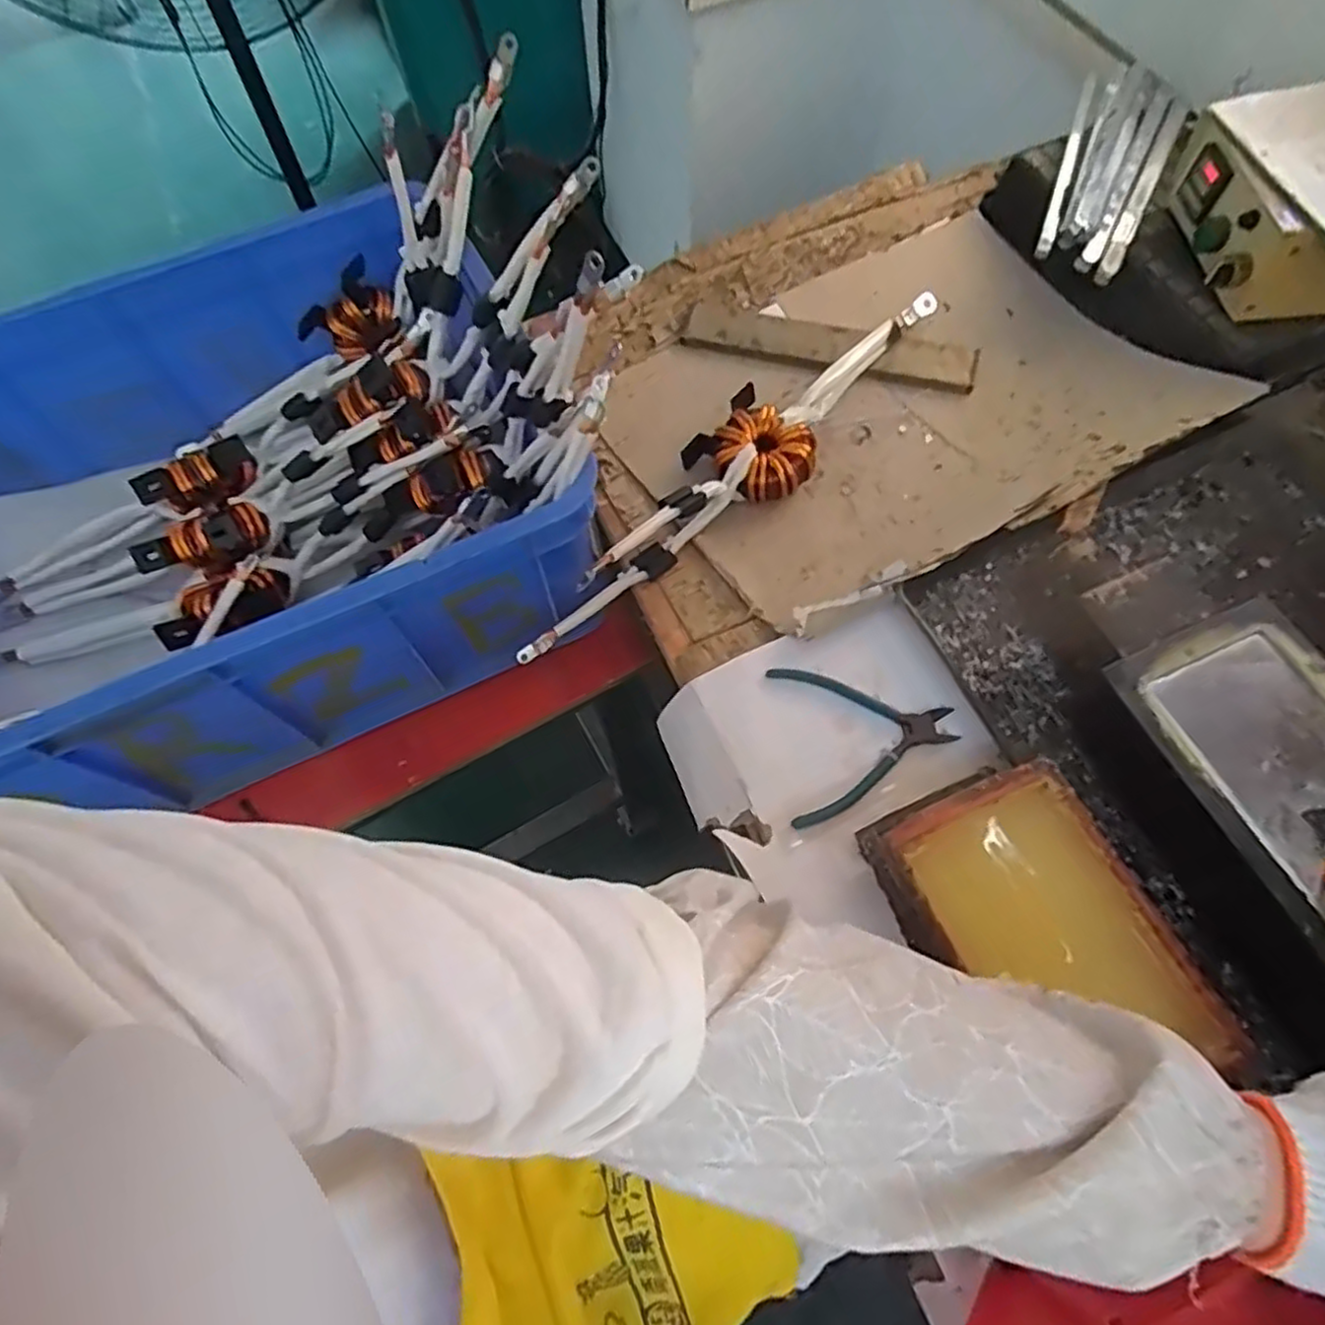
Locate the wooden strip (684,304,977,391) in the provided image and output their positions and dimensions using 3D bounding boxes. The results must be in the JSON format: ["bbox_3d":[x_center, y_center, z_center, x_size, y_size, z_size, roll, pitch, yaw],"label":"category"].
[{"bbox_3d":[0.172,-0.332,0.757,0.292,0.014,0.053,14,67,9],"label":"wooden strip"}]

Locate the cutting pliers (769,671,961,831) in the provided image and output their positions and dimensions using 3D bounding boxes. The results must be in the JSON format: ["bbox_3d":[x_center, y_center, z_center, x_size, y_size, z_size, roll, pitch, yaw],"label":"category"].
[{"bbox_3d":[0.157,0.054,0.563,0.134,0.007,0.126,-8,65,-1],"label":"cutting pliers"}]

